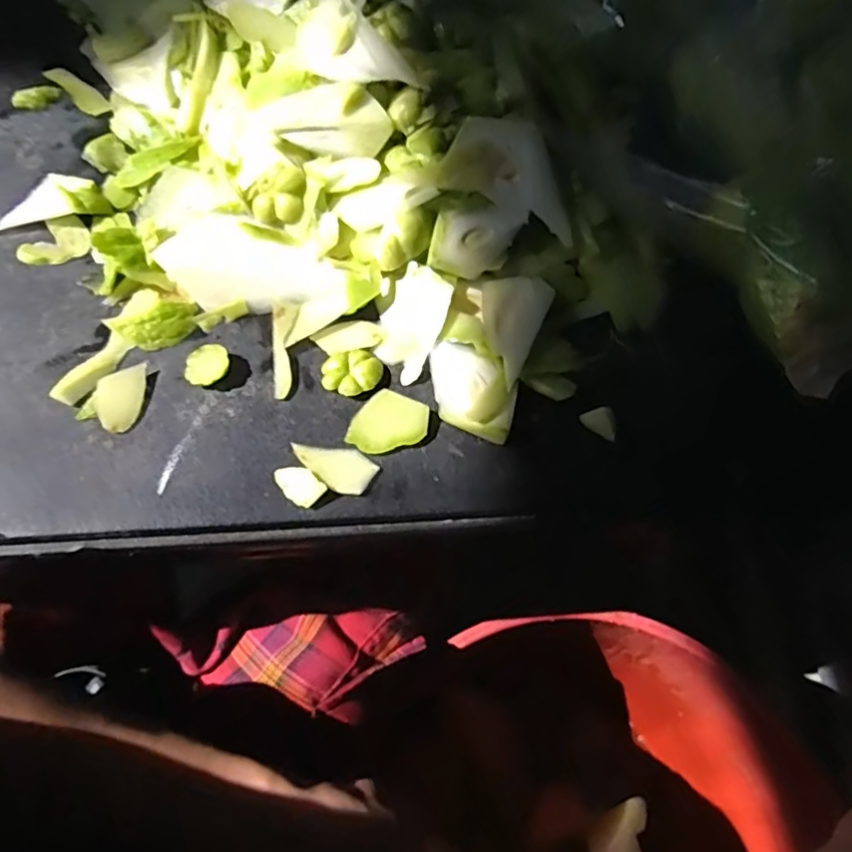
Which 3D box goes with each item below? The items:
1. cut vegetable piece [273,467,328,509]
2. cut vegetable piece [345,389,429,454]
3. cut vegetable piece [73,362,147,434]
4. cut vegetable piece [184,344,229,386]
[{"bbox_3d":[-0.074,0.034,0.346,0.029,0.006,0.019,41,68,15],"label":"cut vegetable piece"},{"bbox_3d":[-0.022,0.000,0.366,0.041,0.008,0.041,25,65,8],"label":"cut vegetable piece"},{"bbox_3d":[-0.187,-0.019,0.364,0.033,0.007,0.045,23,65,7],"label":"cut vegetable piece"},{"bbox_3d":[-0.138,-0.039,0.375,0.027,0.012,0.028,2,64,-3],"label":"cut vegetable piece"}]

